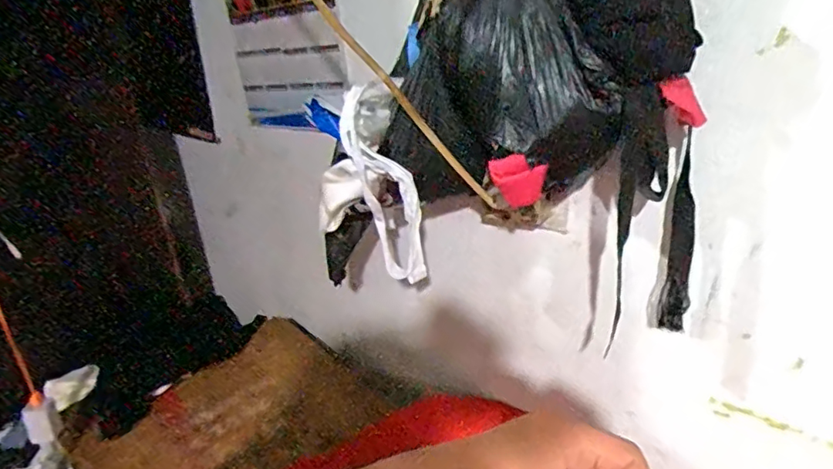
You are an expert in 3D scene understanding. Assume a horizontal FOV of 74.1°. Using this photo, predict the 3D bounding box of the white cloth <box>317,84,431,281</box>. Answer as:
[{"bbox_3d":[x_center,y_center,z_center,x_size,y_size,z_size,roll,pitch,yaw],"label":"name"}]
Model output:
[{"bbox_3d":[-0.069,-0.062,0.735,0.129,0.241,0.111,-9,21,-8],"label":"white cloth"}]

